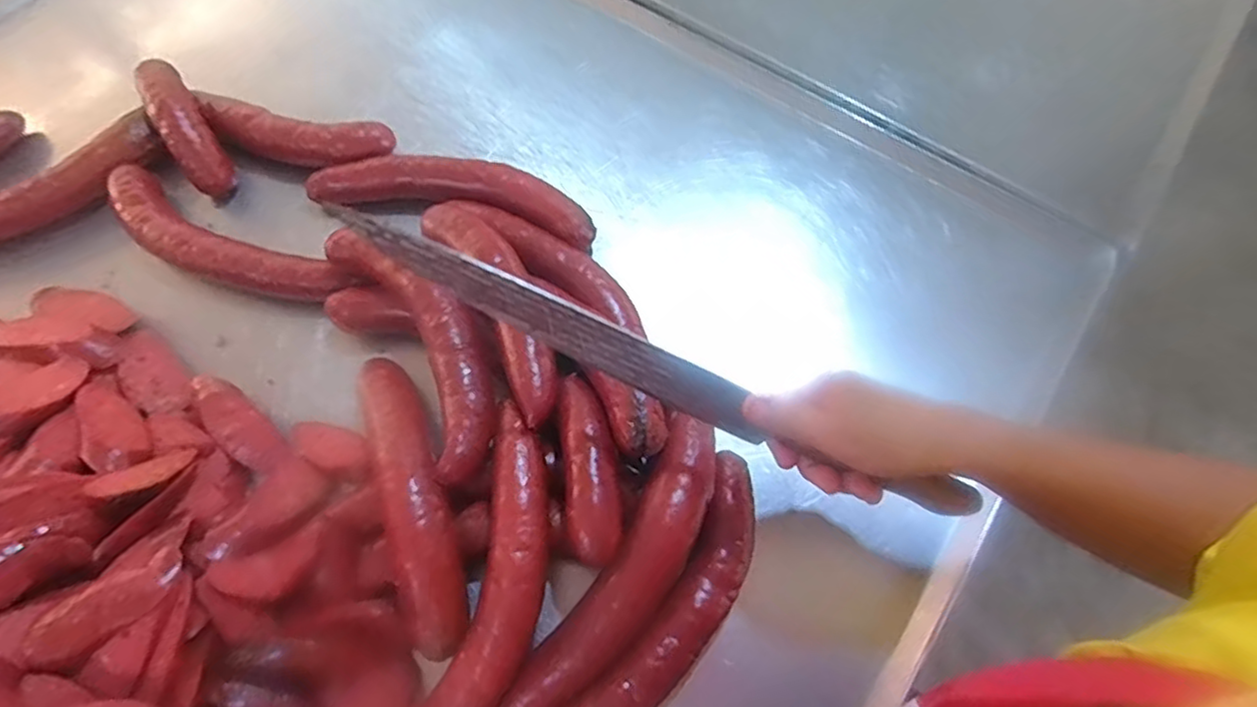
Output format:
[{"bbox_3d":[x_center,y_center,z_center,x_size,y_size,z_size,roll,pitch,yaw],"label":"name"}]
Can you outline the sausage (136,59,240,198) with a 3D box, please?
[{"bbox_3d":[-0.412,-0.213,0.574,0.048,0.042,0.166,-32,84,-13],"label":"sausage"}]

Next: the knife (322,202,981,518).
[{"bbox_3d":[0.020,0.010,0.371,0.403,0.036,0.017,25,69,-4],"label":"knife"}]

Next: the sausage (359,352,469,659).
[{"bbox_3d":[-0.152,0.092,0.430,0.051,0.052,0.218,-21,69,-9],"label":"sausage"}]

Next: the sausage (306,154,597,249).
[{"bbox_3d":[-0.156,-0.141,0.570,0.262,0.043,0.066,12,68,4],"label":"sausage"}]

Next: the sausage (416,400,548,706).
[{"bbox_3d":[-0.087,0.152,0.399,0.063,0.034,0.229,15,68,5],"label":"sausage"}]

